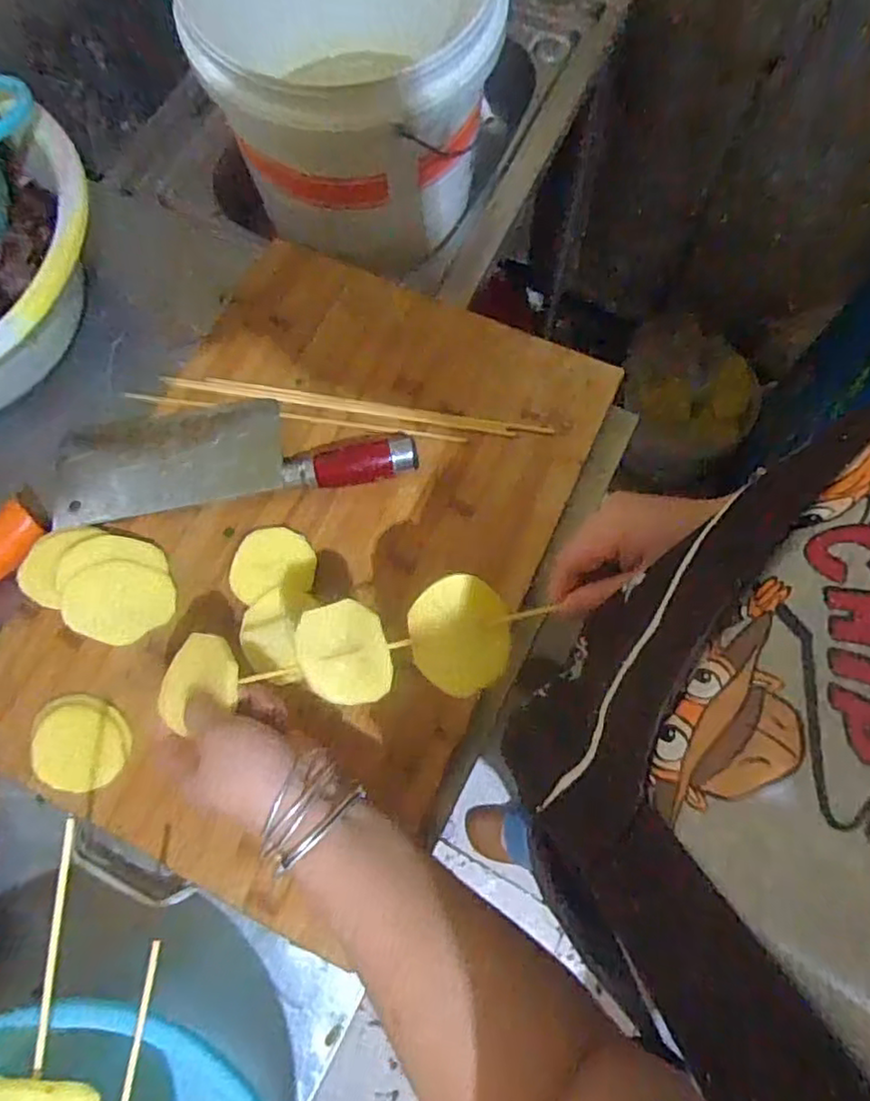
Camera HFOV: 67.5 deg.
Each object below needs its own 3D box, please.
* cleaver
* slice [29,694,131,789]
[{"bbox_3d":[-0.174,-0.089,0.542,0.302,0.024,0.097,-7,71,-1],"label":"cleaver"},{"bbox_3d":[-0.260,0.139,0.477,0.065,0.013,0.067,0,71,1],"label":"slice"}]

